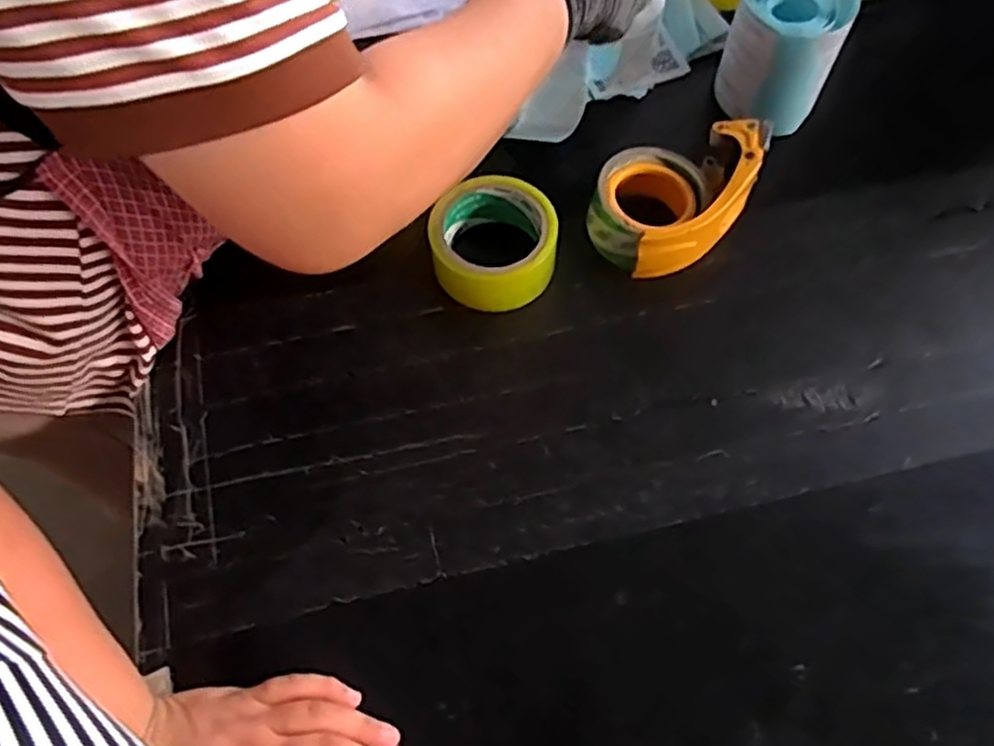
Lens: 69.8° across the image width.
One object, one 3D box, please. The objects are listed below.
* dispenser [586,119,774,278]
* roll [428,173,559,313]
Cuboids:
[{"bbox_3d":[0.143,-0.144,0.569,0.090,0.058,0.151,41,72,19],"label":"dispenser"},{"bbox_3d":[-0.002,-0.101,0.557,0.095,0.047,0.098,-1,64,1],"label":"roll"}]

